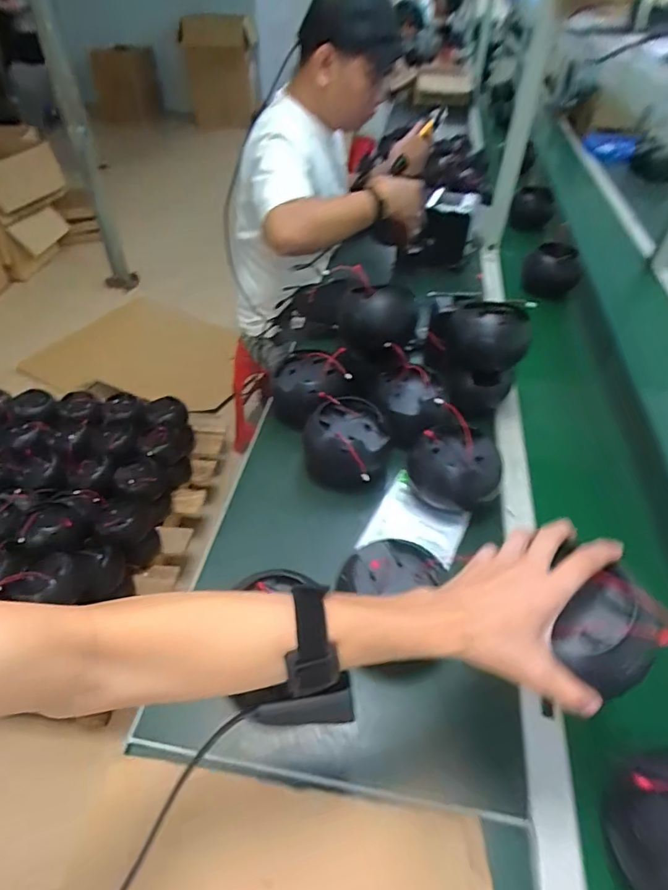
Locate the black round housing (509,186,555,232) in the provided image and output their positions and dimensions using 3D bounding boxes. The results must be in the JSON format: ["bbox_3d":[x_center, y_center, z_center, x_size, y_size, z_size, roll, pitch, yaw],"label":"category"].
[{"bbox_3d":[0.564,-0.668,1.383,0.109,0.107,0.077,17,48,16],"label":"black round housing"}]

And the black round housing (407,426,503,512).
[{"bbox_3d":[0.171,0.033,0.702,0.126,0.073,0.111,2,46,2],"label":"black round housing"}]

